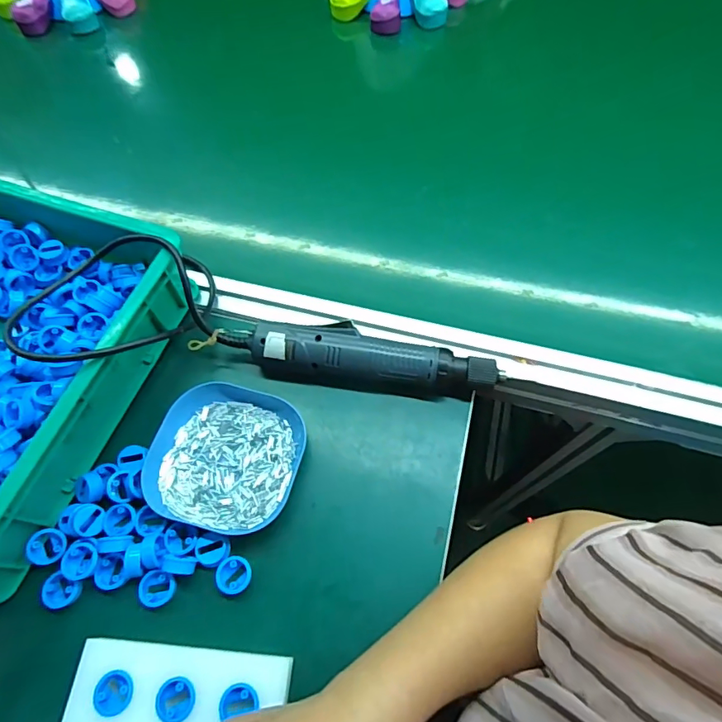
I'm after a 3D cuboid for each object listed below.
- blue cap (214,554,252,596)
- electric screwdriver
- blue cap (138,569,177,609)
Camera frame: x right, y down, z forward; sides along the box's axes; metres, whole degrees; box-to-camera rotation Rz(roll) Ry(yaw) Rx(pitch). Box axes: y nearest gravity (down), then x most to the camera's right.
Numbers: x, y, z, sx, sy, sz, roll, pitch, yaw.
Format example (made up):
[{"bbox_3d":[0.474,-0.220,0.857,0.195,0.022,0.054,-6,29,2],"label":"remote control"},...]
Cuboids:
[{"bbox_3d":[-0.101,0.171,0.381,0.028,0.014,0.026,-1,62,2],"label":"blue cap"},{"bbox_3d":[-0.002,-0.002,0.449,0.250,0.046,0.047,4,62,5],"label":"electric screwdriver"},{"bbox_3d":[-0.160,0.178,0.374,0.028,0.013,0.025,-13,62,-4],"label":"blue cap"}]

